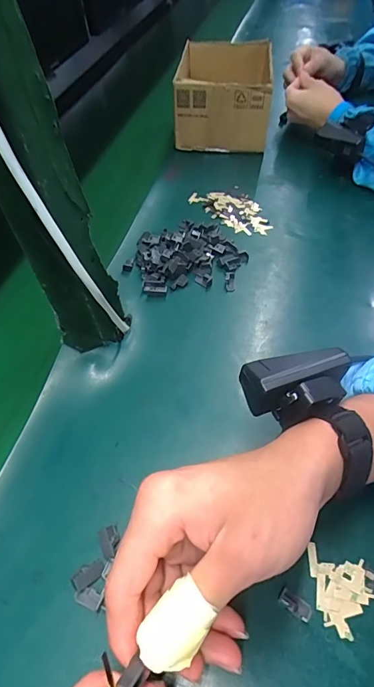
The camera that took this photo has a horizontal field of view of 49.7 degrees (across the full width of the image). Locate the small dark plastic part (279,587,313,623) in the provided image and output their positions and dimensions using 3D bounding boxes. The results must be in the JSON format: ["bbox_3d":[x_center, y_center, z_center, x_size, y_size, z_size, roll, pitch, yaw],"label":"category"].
[{"bbox_3d":[0.071,0.171,0.264,0.022,0.004,0.011,29,59,25],"label":"small dark plastic part"}]

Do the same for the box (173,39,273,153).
[{"bbox_3d":[0.063,-0.446,0.710,0.158,0.106,0.254,3,52,8],"label":"box"}]

